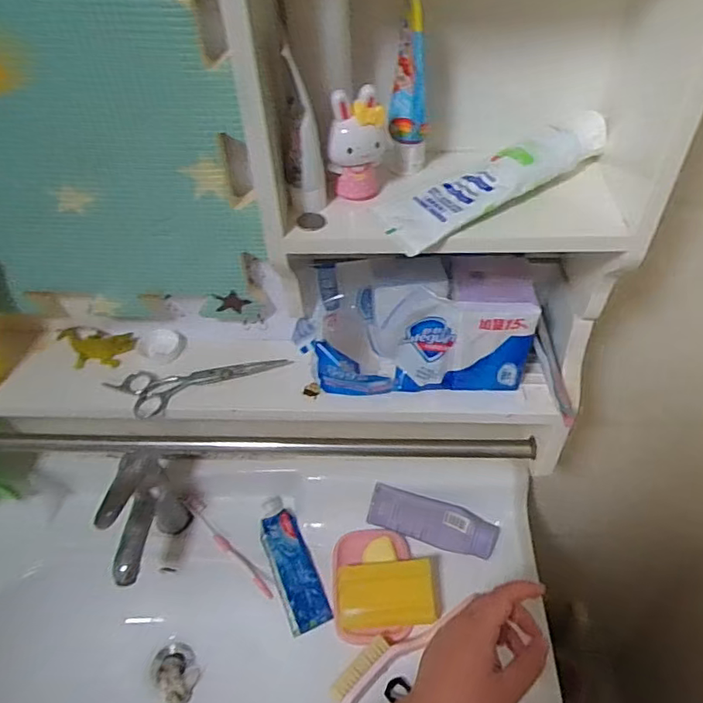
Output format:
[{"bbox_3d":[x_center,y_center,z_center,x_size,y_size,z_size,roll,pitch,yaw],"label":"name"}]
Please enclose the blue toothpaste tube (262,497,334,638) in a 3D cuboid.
[{"bbox_3d":[-0.077,0.269,0.728,0.049,0.025,0.171,-18,61,-13],"label":"blue toothpaste tube"}]

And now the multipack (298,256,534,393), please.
[{"bbox_3d":[0.055,-0.018,0.489,0.191,0.114,0.080,5,47,8],"label":"multipack"}]

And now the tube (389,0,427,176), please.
[{"bbox_3d":[0.038,-0.169,0.367,0.024,0.108,0.043,2,47,5],"label":"tube"}]

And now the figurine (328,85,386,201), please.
[{"bbox_3d":[0.004,-0.128,0.355,0.034,0.070,0.023,2,47,5],"label":"figurine"}]

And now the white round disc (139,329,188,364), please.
[{"bbox_3d":[-0.186,-0.006,0.557,0.043,0.034,0.014,-24,49,-18],"label":"white round disc"}]

